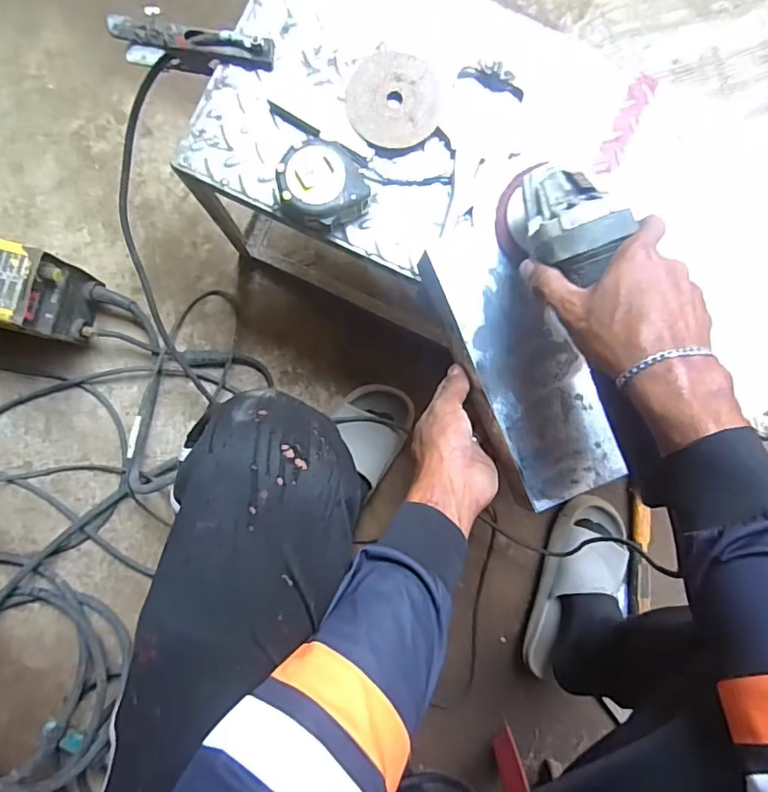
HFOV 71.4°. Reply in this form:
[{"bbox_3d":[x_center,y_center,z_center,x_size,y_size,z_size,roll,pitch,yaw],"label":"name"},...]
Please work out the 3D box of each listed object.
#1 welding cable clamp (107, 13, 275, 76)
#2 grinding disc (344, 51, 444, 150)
[{"bbox_3d":[-0.195,-0.352,0.555,0.163,0.057,0.032,8,88,0],"label":"welding cable clamp"},{"bbox_3d":[0.010,-0.296,0.535,0.091,0.006,0.092,0,88,0],"label":"grinding disc"}]

